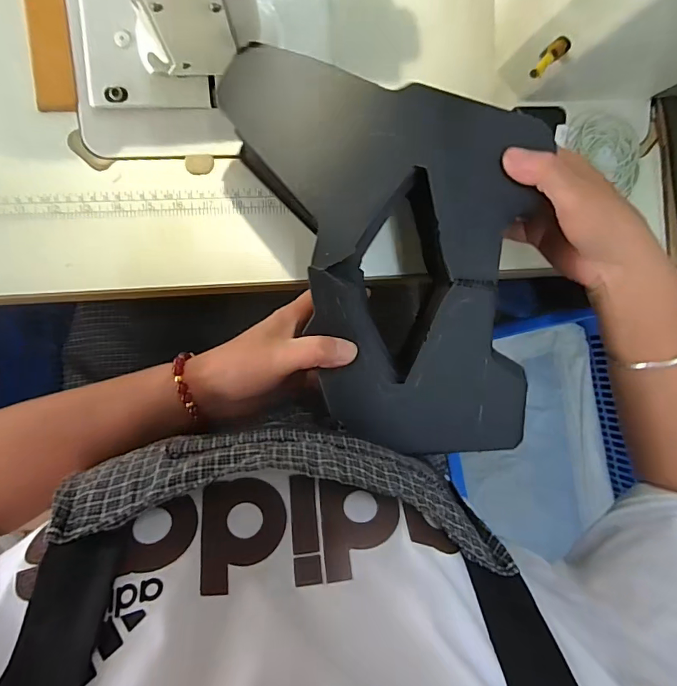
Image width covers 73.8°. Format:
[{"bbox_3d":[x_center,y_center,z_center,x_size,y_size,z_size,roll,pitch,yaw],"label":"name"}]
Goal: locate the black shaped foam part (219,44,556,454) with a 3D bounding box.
[{"bbox_3d":[0.031,-0.057,0.306,0.201,0.032,0.256,1,89,-6],"label":"black shaped foam part"}]

